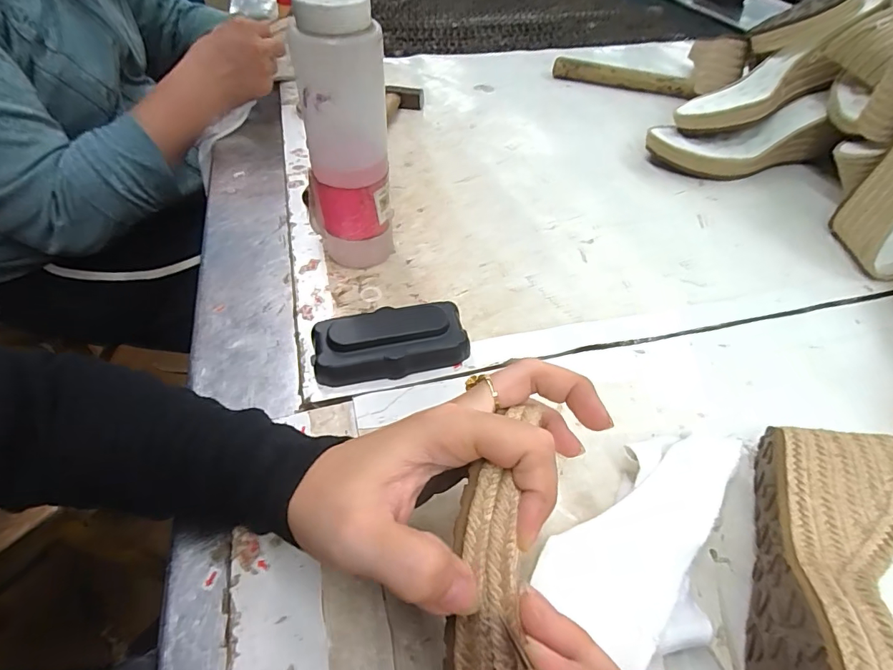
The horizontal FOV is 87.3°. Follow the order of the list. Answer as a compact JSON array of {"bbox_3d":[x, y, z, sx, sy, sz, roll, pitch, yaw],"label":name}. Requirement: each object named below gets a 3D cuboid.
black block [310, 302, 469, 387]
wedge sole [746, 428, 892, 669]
[{"bbox_3d":[-0.039,0.003,0.329,0.105,0.024,0.050,-5,48,-10],"label":"black block"},{"bbox_3d":[0.163,0.107,0.202,0.057,0.087,0.210,30,53,23],"label":"wedge sole"}]

